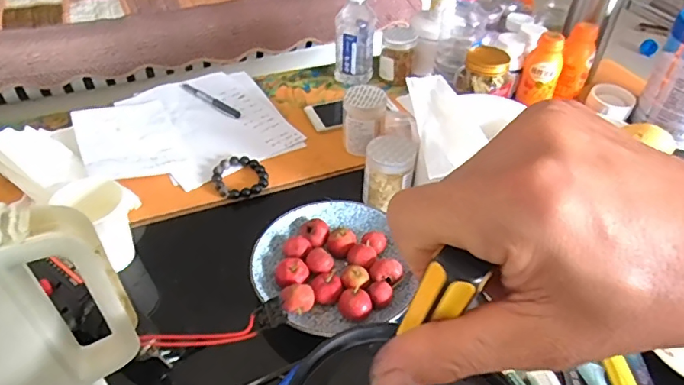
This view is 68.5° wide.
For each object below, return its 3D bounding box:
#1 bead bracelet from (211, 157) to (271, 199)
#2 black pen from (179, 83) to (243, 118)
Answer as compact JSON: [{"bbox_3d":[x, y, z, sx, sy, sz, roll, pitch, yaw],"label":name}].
[{"bbox_3d":[-0.135,-0.023,0.668,0.069,0.019,0.069,1,41,-1],"label":"bead bracelet"},{"bbox_3d":[-0.213,-0.149,0.811,0.130,0.012,0.017,27,47,25],"label":"black pen"}]

